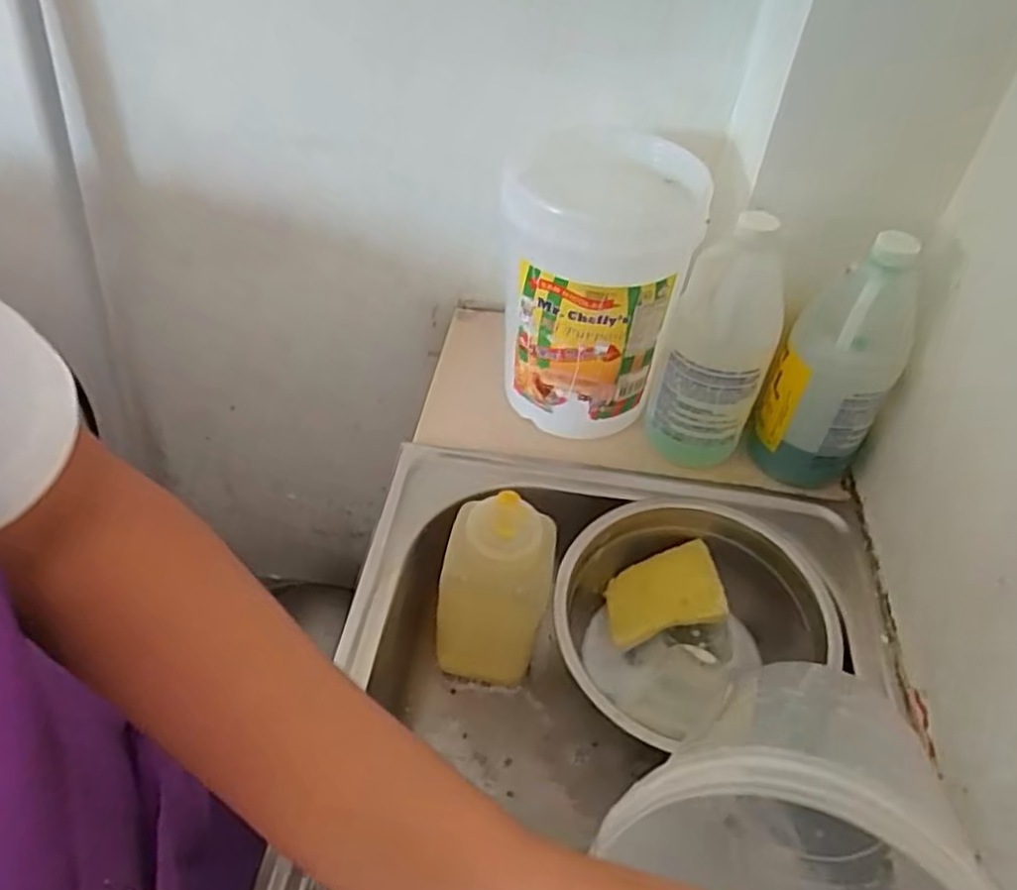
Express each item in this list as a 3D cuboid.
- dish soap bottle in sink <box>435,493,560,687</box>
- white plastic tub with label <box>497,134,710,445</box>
[{"bbox_3d":[-0.010,0.110,0.549,0.077,0.184,0.063,9,46,4],"label":"dish soap bottle in sink"},{"bbox_3d":[0.072,-0.131,0.635,0.143,0.227,0.161,9,46,4],"label":"white plastic tub with label"}]

